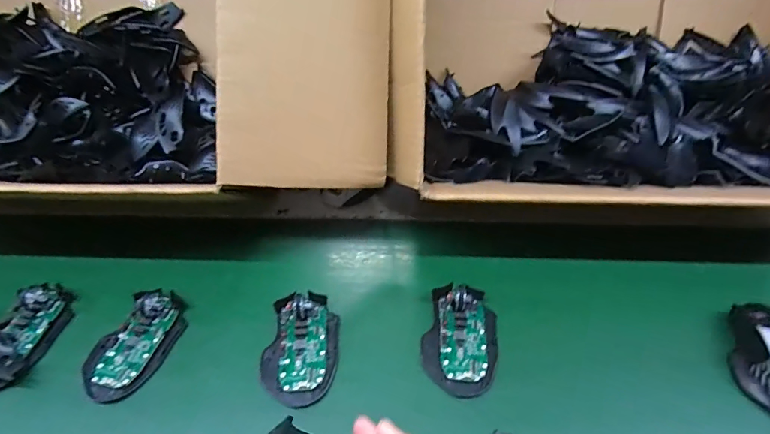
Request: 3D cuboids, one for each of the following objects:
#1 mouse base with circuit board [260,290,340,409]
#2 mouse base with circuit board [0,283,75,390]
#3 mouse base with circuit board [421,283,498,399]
[{"bbox_3d":[-0.083,0.126,0.418,0.072,0.024,0.113,3,48,5],"label":"mouse base with circuit board"},{"bbox_3d":[-0.370,0.119,0.428,0.058,0.020,0.113,11,49,11],"label":"mouse base with circuit board"},{"bbox_3d":[0.077,0.119,0.424,0.071,0.026,0.111,7,49,8],"label":"mouse base with circuit board"}]

